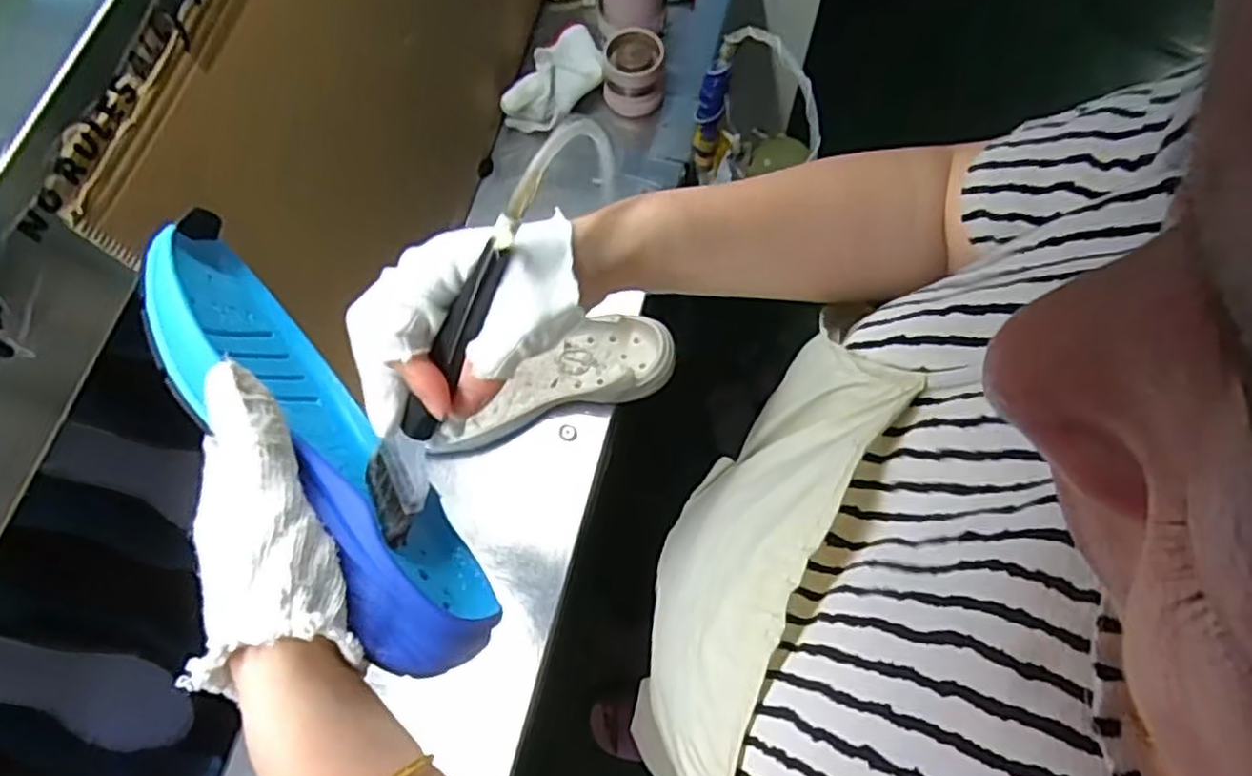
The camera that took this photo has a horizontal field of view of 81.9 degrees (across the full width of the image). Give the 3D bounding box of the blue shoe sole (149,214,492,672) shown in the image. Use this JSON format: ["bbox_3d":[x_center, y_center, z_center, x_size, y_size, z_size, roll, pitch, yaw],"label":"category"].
[{"bbox_3d":[-0.148,0.027,0.349,0.050,0.109,0.242,-39,87,2],"label":"blue shoe sole"}]

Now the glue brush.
[{"bbox_3d":[-0.086,-0.002,0.321,0.033,0.015,0.154,30,110,9],"label":"glue brush"}]

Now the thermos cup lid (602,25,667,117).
[{"bbox_3d":[0.009,-0.352,0.802,0.066,0.057,0.067,-1,71,3],"label":"thermos cup lid"}]

